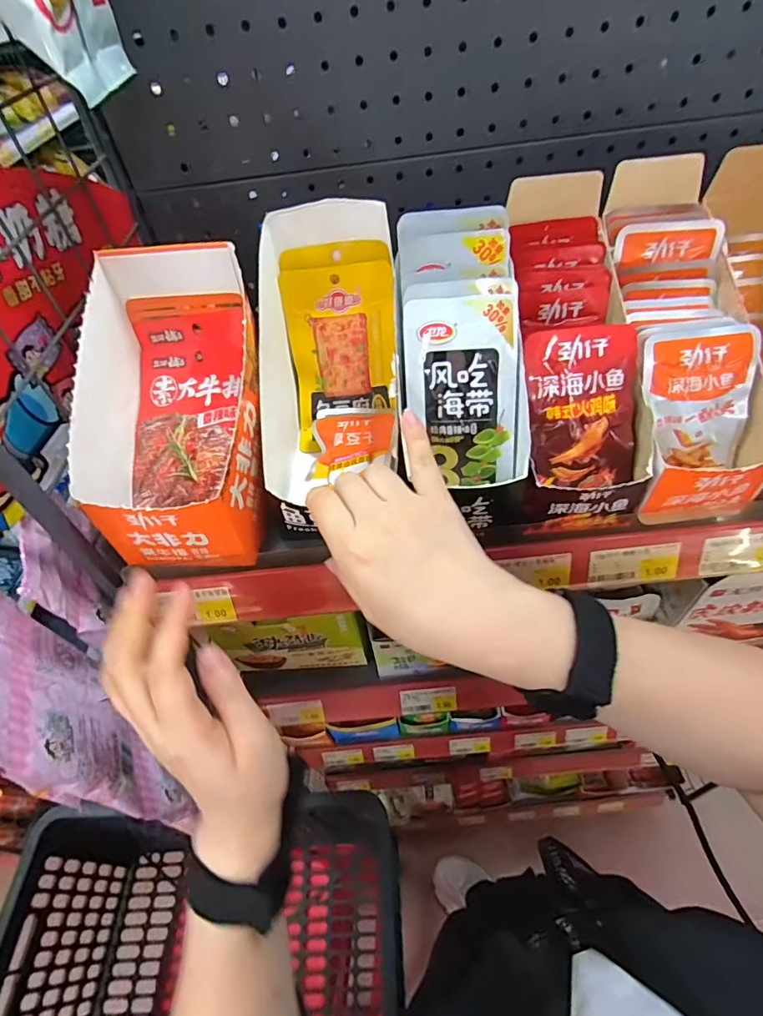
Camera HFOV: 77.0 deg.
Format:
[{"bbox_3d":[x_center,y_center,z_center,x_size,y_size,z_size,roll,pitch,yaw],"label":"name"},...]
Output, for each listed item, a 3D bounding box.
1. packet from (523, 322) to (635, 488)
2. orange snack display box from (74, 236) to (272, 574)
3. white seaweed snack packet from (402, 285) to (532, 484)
[{"bbox_3d":[0.125,-0.060,0.298,0.065,0.099,0.009,-7,20,3],"label":"packet"},{"bbox_3d":[-0.134,-0.065,0.317,0.111,0.146,0.153,-6,47,1],"label":"orange snack display box"},{"bbox_3d":[0.054,-0.072,0.305,0.069,0.119,0.009,-6,18,7],"label":"white seaweed snack packet"}]

